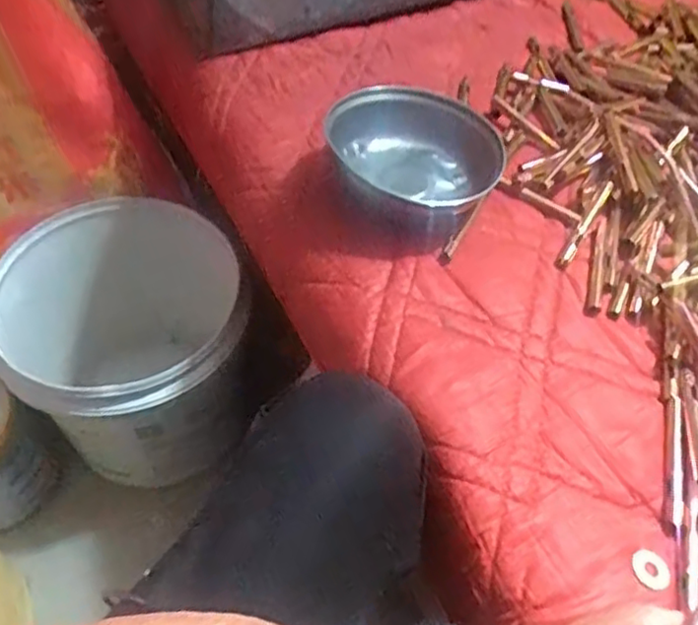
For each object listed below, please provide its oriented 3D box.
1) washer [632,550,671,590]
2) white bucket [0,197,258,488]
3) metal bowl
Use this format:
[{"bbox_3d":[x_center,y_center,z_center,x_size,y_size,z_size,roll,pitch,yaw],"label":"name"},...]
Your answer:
[{"bbox_3d":[0.169,0.144,0.365,0.023,0.004,0.022,-21,61,-28],"label":"washer"},{"bbox_3d":[-0.265,0.052,0.777,0.295,0.270,0.272,2,53,-2],"label":"white bucket"},{"bbox_3d":[0.057,-0.116,0.523,0.135,0.067,0.145,2,53,-2],"label":"metal bowl"}]

